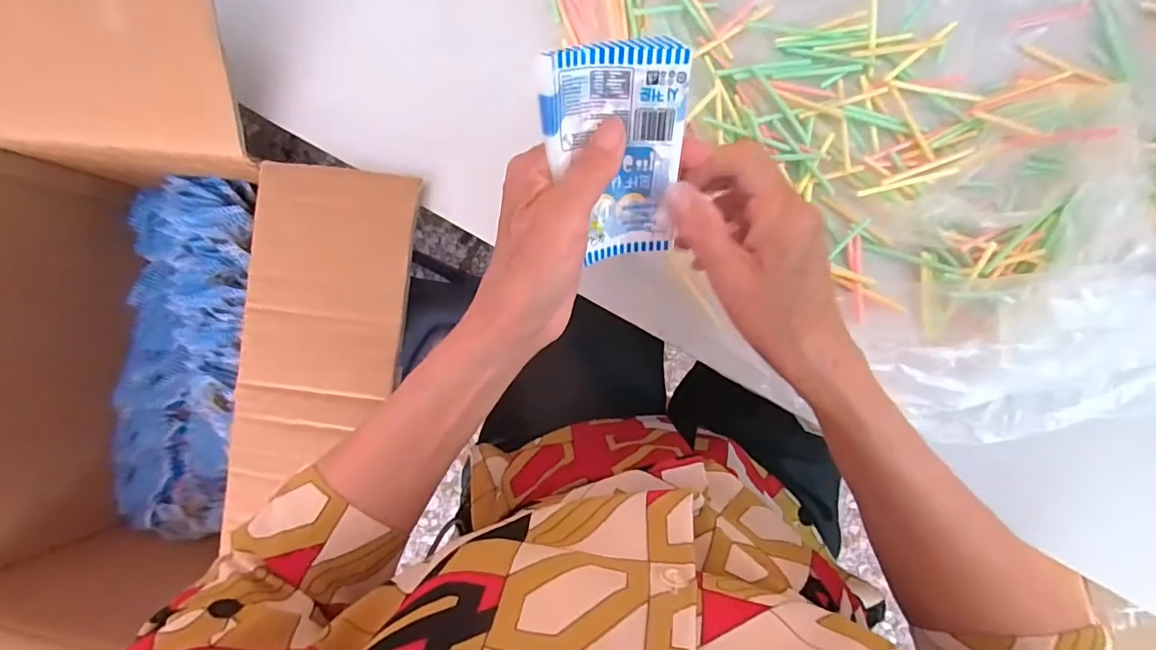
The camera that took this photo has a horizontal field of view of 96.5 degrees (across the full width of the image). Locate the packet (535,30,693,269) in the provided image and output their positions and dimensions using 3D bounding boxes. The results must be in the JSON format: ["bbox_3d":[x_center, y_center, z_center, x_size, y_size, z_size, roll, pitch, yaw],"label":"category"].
[{"bbox_3d":[0.020,-0.081,0.260,0.068,0.013,0.106,-6,129,-2],"label":"packet"}]

